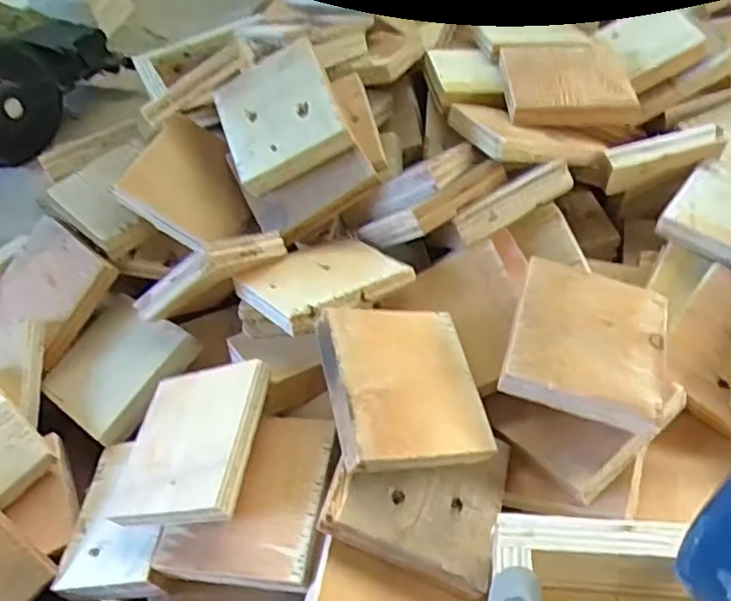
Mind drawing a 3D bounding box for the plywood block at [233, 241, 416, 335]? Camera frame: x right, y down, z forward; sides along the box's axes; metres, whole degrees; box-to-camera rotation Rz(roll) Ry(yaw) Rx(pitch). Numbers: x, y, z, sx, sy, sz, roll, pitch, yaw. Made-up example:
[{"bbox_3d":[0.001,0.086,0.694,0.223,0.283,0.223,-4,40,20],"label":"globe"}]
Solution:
[{"bbox_3d":[-0.027,-0.013,0.431,0.093,0.014,0.081,-22,33,-27],"label":"plywood block"}]

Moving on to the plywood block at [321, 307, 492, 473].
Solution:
[{"bbox_3d":[0.023,0.047,0.370,0.086,0.013,0.091,4,58,-26],"label":"plywood block"}]

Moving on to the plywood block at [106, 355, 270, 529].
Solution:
[{"bbox_3d":[-0.101,0.081,0.378,0.082,0.017,0.091,-13,48,29],"label":"plywood block"}]

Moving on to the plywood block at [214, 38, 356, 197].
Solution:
[{"bbox_3d":[-0.063,-0.135,0.482,0.083,0.019,0.092,-25,68,9],"label":"plywood block"}]

